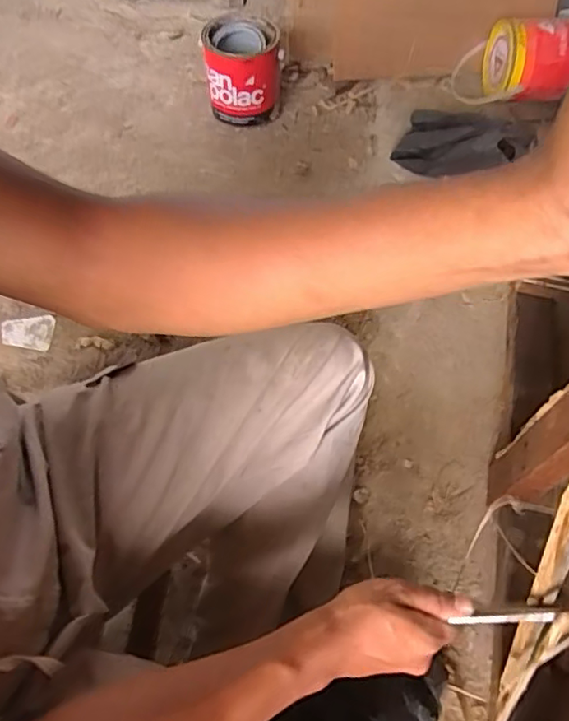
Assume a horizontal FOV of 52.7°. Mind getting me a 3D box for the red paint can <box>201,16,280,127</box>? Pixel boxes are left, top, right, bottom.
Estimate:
[{"bbox_3d":[-0.086,-0.589,1.181,0.149,0.151,0.138,-8,60,-5],"label":"red paint can"}]

